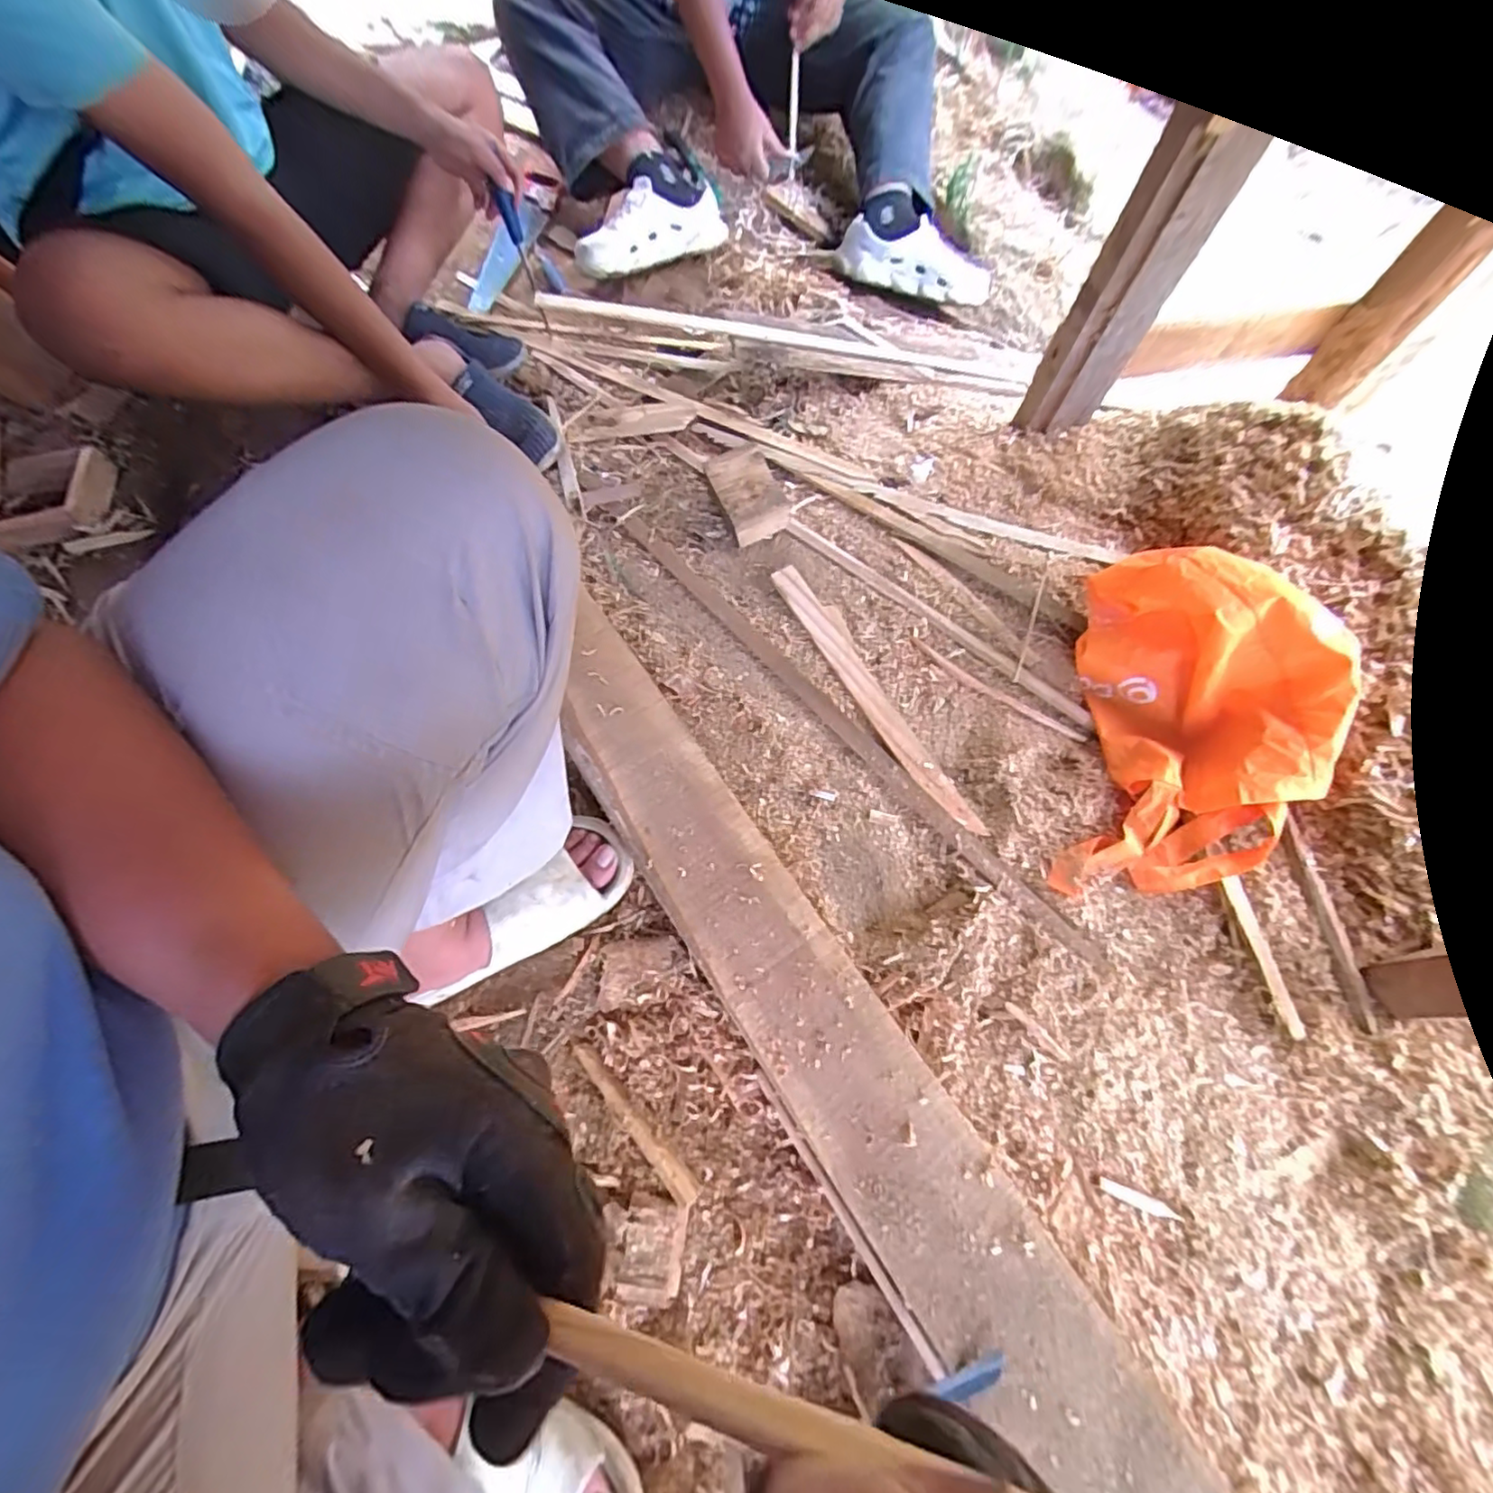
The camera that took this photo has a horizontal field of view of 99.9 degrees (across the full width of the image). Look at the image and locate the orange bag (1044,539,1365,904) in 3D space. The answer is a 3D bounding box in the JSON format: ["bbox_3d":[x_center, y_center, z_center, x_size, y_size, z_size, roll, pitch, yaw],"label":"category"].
[{"bbox_3d":[0.504,-0.029,0.683,0.243,0.165,0.386,12,64,6],"label":"orange bag"}]

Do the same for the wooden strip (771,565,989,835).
[{"bbox_3d":[0.157,-0.068,0.783,0.052,0.015,0.408,-21,68,-23],"label":"wooden strip"}]

